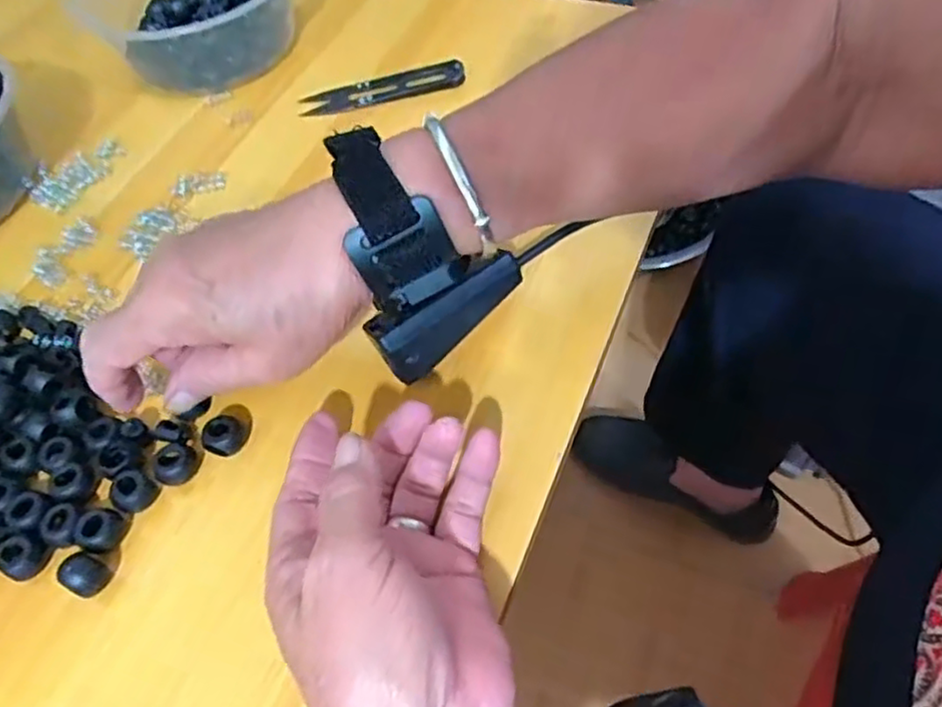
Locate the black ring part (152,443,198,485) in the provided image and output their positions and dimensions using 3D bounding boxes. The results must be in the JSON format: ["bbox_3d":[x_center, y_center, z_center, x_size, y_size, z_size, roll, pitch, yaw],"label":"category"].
[{"bbox_3d":[-0.123,0.047,0.290,0.016,0.015,0.016,2,56,6],"label":"black ring part"}]

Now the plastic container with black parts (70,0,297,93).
[{"bbox_3d":[-0.182,-0.231,0.463,0.138,0.043,0.150,-16,56,-6],"label":"plastic container with black parts"}]

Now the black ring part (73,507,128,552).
[{"bbox_3d":[-0.146,0.070,0.276,0.015,0.014,0.016,-2,55,3],"label":"black ring part"}]

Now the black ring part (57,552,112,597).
[{"bbox_3d":[-0.147,0.085,0.265,0.014,0.017,0.014,-2,55,3],"label":"black ring part"}]

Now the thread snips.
[{"bbox_3d":[-0.054,-0.163,0.426,0.099,0.014,0.019,-8,55,-1],"label":"thread snips"}]

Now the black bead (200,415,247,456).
[{"bbox_3d":[-0.104,0.036,0.295,0.017,0.017,0.013,-39,61,-20],"label":"black bead"}]

